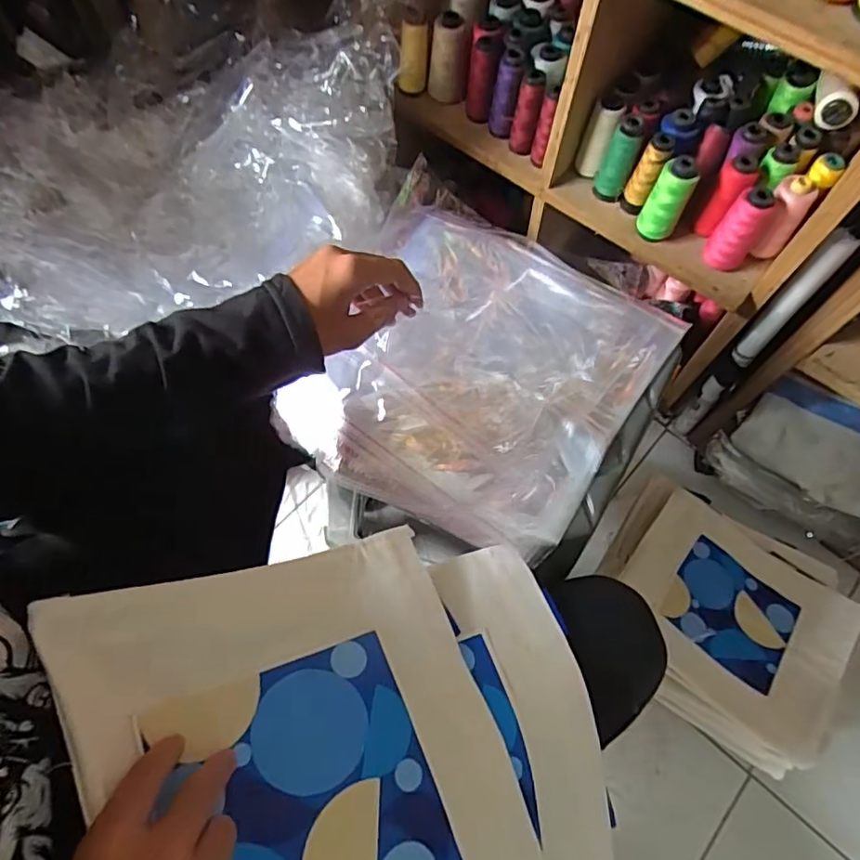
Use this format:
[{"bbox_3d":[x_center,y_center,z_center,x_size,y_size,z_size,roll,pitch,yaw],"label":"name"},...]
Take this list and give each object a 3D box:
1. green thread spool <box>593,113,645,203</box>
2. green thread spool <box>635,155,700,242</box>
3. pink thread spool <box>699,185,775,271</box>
[{"bbox_3d":[0.261,-0.373,0.795,0.039,0.117,0.033,19,68,6],"label":"green thread spool"},{"bbox_3d":[0.313,-0.301,0.759,0.038,0.109,0.042,-40,73,-16],"label":"green thread spool"},{"bbox_3d":[0.400,-0.258,0.743,0.050,0.105,0.048,1,67,-1],"label":"pink thread spool"}]

